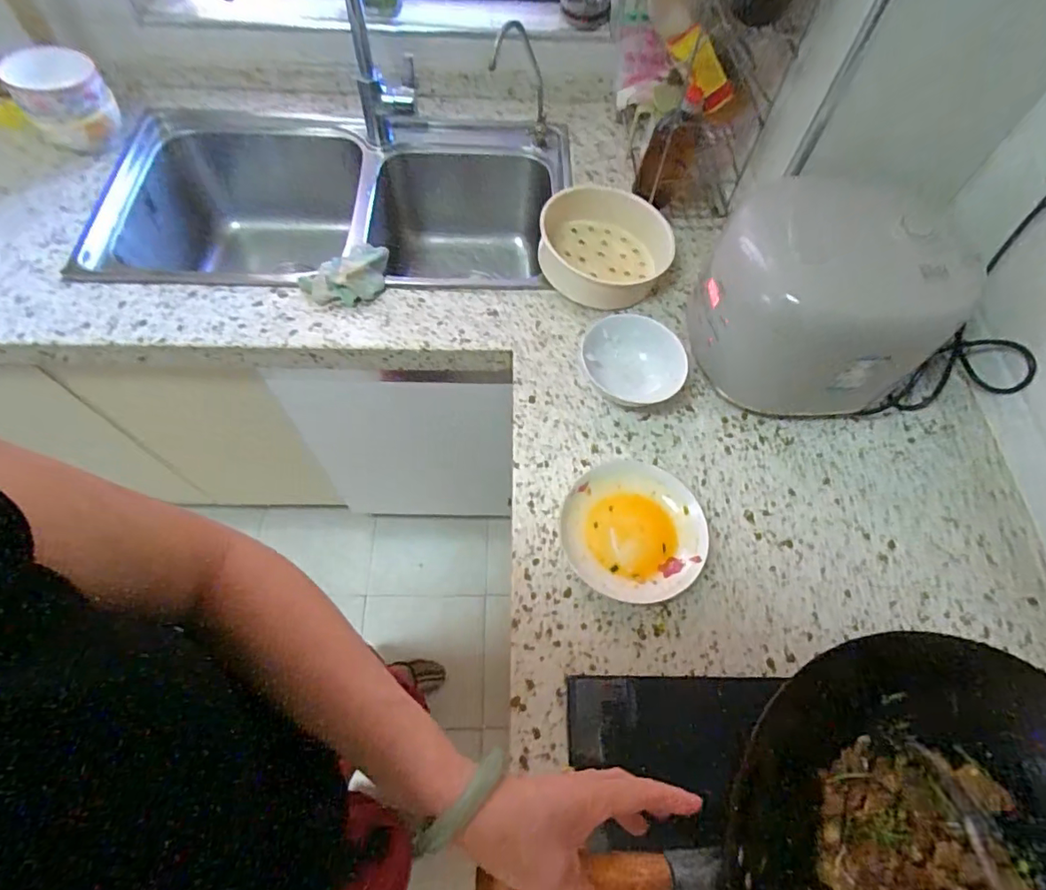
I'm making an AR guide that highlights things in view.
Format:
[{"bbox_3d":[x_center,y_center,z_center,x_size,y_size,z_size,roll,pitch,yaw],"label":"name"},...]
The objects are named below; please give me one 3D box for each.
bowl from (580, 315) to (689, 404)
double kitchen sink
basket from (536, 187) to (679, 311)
[{"bbox_3d":[0.139,-0.100,0.695,0.133,0.063,0.111,35,66,15],"label":"bowl"},{"bbox_3d":[-0.303,-0.353,0.976,0.743,0.236,0.413,3,62,-1],"label":"double kitchen sink"},{"bbox_3d":[0.122,-0.289,0.793,0.196,0.069,0.171,13,63,4],"label":"basket"}]

